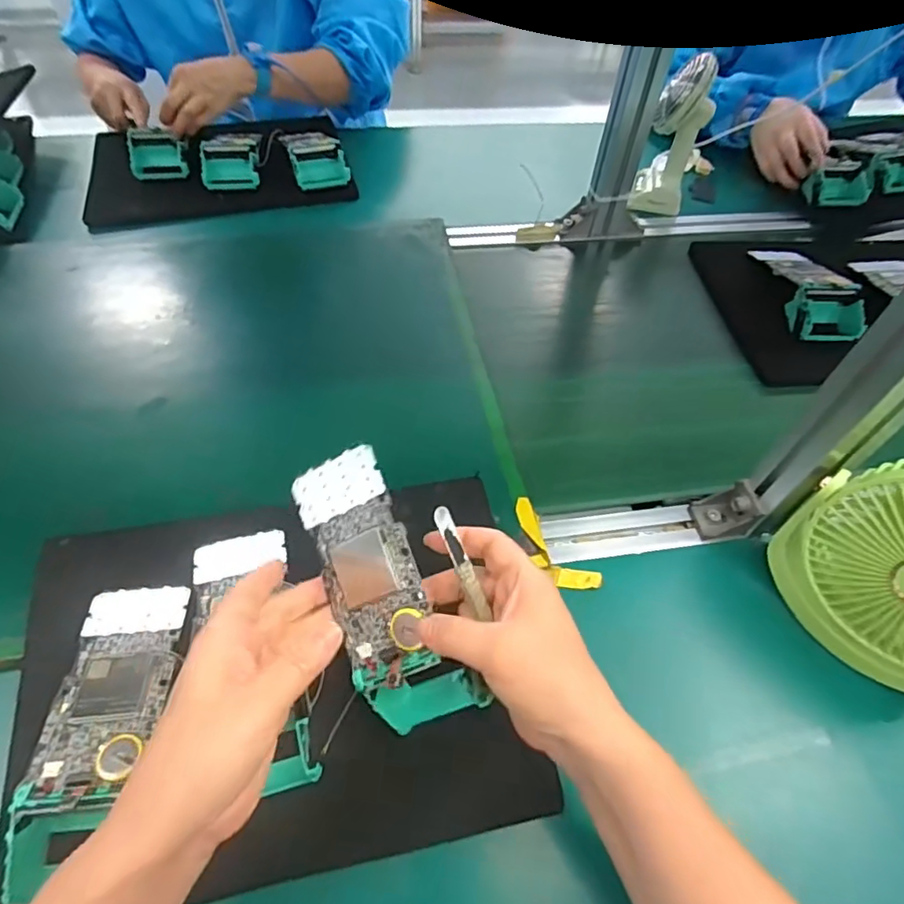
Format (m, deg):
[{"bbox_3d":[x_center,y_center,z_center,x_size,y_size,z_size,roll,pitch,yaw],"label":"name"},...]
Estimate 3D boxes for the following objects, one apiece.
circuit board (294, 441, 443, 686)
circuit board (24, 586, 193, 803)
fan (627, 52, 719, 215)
[{"bbox_3d":[-0.053,0.070,0.352,0.063,0.006,0.137,-26,78,21],"label":"circuit board"},{"bbox_3d":[-0.214,0.145,0.362,0.065,0.006,0.130,-1,44,-10],"label":"circuit board"},{"bbox_3d":[0.290,-0.407,0.735,0.067,0.169,0.089,15,55,7],"label":"fan"}]

